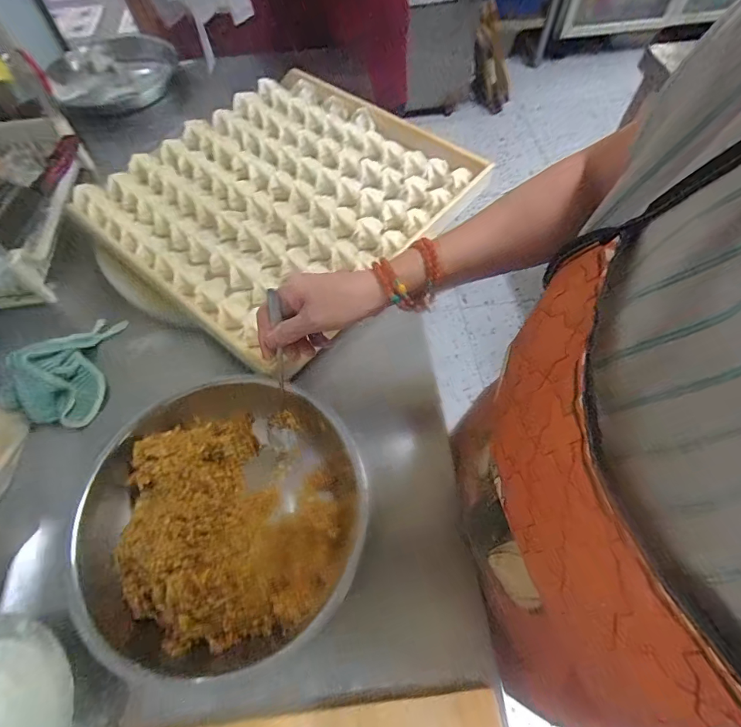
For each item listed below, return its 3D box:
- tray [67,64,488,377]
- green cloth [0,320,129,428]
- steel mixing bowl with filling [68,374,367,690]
[{"bbox_3d":[-0.132,-0.289,0.669,0.473,0.042,0.511,38,70,18],"label":"tray"},{"bbox_3d":[-0.409,-0.005,0.551,0.102,0.071,0.160,9,62,7],"label":"green cloth"},{"bbox_3d":[-0.162,0.162,0.449,0.302,0.090,0.280,-1,64,1],"label":"steel mixing bowl with filling"}]

